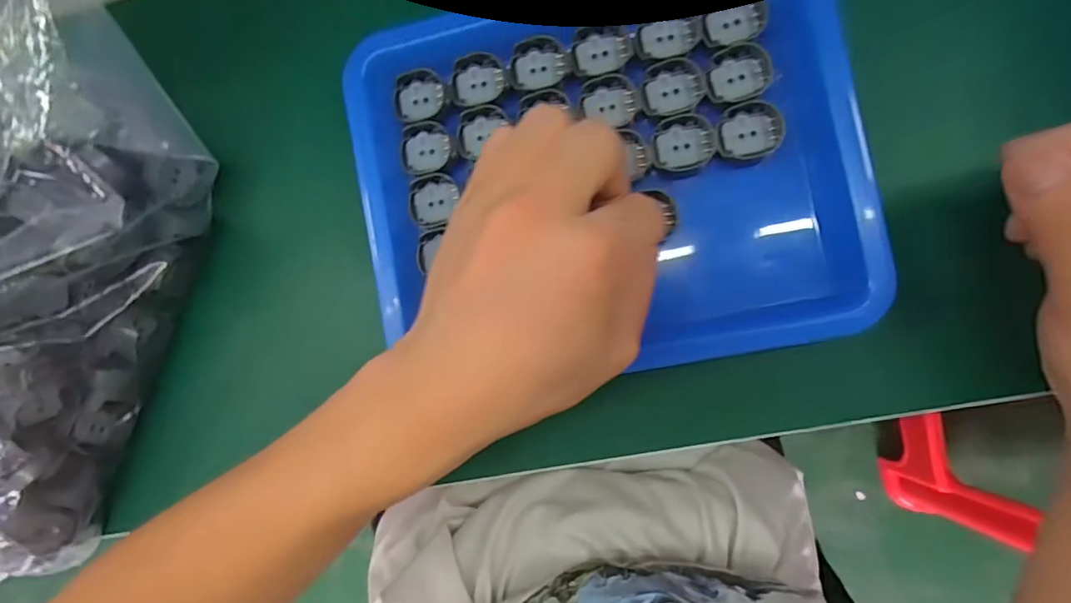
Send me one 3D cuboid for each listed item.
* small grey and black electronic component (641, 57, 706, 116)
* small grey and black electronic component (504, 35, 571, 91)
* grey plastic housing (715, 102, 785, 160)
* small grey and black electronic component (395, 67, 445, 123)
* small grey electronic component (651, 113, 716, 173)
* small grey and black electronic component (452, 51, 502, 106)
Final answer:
[{"bbox_3d":[0.064,-0.099,0.237,0.027,0.005,0.024,-4,87,7],"label":"small grey and black electronic component"},{"bbox_3d":[0.001,-0.115,0.245,0.030,0.004,0.023,-11,86,7],"label":"small grey and black electronic component"},{"bbox_3d":[0.097,-0.077,0.233,0.028,0.006,0.024,-17,86,7],"label":"grey plastic housing"},{"bbox_3d":[-0.056,-0.102,0.253,0.025,0.009,0.025,3,88,8],"label":"small grey and black electronic component"},{"bbox_3d":[0.068,-0.073,0.238,0.028,0.004,0.025,-10,86,7],"label":"small grey electronic component"},{"bbox_3d":[-0.028,-0.108,0.250,0.025,0.006,0.024,-2,87,8],"label":"small grey and black electronic component"}]

